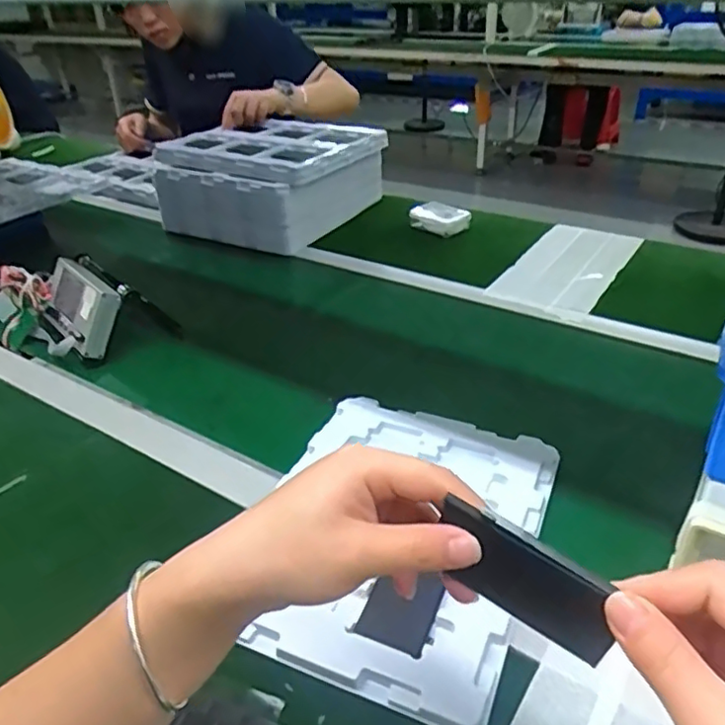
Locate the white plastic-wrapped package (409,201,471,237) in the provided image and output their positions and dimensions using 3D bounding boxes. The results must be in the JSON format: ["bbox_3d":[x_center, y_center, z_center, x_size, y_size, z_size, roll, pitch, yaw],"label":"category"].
[{"bbox_3d":[0.136,-0.252,1.103,0.108,0.039,0.070,7,33,13],"label":"white plastic-wrapped package"}]

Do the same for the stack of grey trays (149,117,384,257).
[{"bbox_3d":[-0.180,-0.341,1.207,0.349,0.171,0.325,21,38,31],"label":"stack of grey trays"}]

